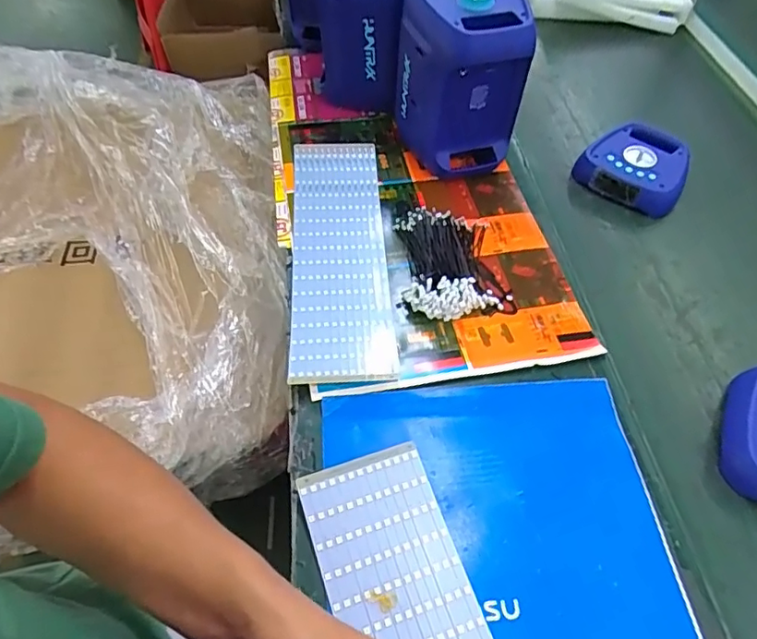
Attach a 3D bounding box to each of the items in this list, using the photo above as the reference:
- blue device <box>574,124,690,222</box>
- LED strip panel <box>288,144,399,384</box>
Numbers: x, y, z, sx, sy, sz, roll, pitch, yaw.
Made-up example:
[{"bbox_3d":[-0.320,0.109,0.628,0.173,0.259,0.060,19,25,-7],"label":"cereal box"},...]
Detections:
[{"bbox_3d":[0.411,-0.247,0.903,0.161,0.058,0.151,24,58,16],"label":"blue device"},{"bbox_3d":[-0.057,-0.098,0.789,0.133,0.030,0.434,-3,55,-2],"label":"LED strip panel"}]

